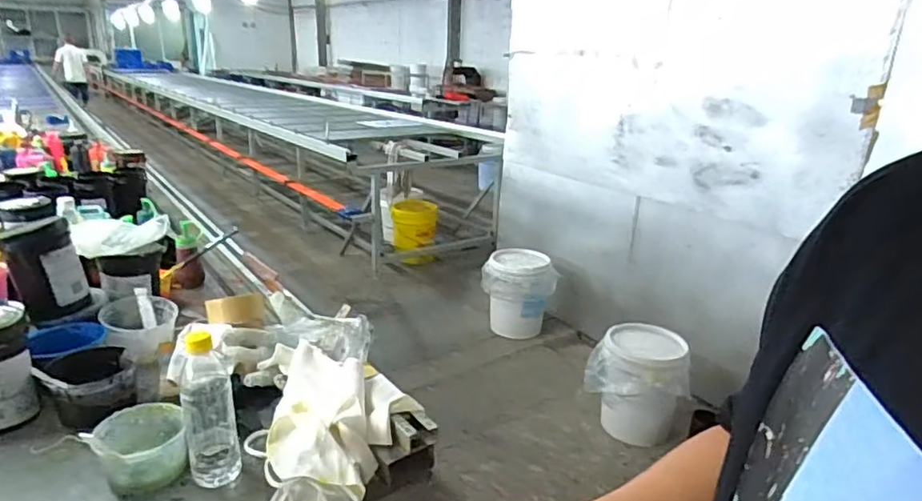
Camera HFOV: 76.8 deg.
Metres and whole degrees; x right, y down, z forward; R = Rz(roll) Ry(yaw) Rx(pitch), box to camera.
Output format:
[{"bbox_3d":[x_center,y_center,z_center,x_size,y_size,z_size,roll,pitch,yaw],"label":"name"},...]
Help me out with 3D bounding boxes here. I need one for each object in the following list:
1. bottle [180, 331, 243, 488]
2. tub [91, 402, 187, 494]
[{"bbox_3d":[-0.327,0.201,0.759,0.063,0.199,0.052,-8,22,-30],"label":"bottle"},{"bbox_3d":[-0.433,0.265,0.792,0.107,0.061,0.107,-8,22,-30],"label":"tub"}]

